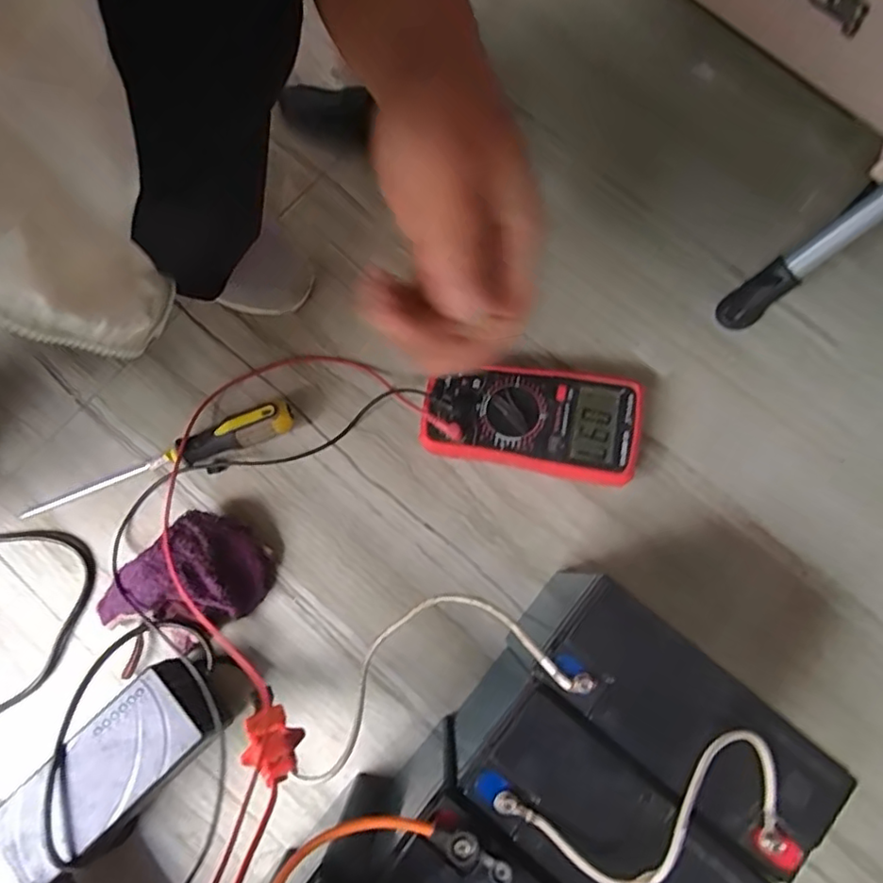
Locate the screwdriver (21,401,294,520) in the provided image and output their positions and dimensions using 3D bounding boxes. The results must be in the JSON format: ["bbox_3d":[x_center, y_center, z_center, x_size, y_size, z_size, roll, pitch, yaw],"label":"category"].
[{"bbox_3d":[-0.246,0.021,0.516,0.243,0.038,0.025,-21,79,-6],"label":"screwdriver"}]

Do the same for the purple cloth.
[{"bbox_3d":[-0.215,0.124,0.497,0.140,0.047,0.093,-39,81,-9],"label":"purple cloth"}]

